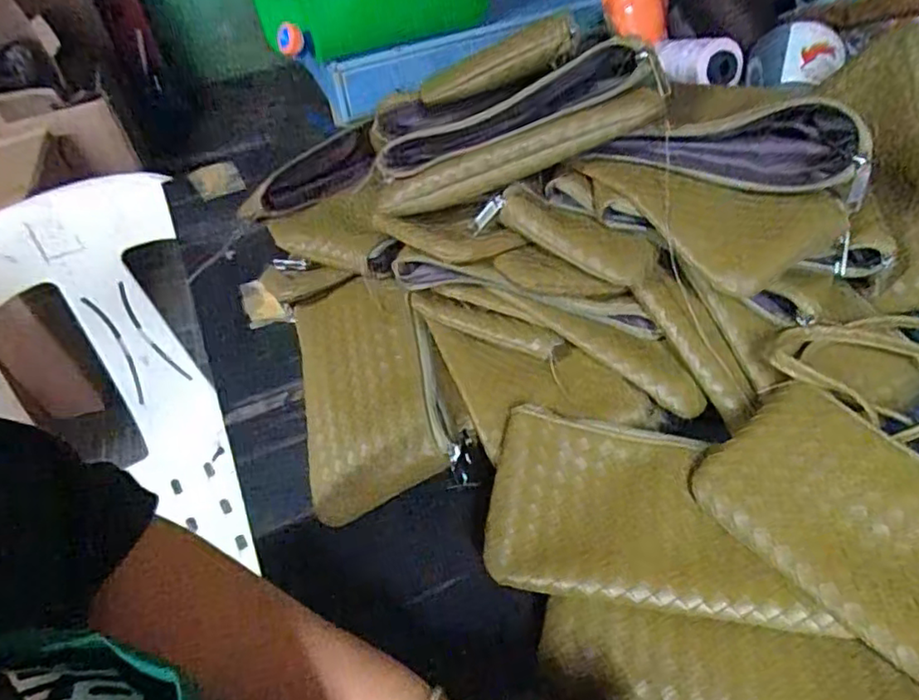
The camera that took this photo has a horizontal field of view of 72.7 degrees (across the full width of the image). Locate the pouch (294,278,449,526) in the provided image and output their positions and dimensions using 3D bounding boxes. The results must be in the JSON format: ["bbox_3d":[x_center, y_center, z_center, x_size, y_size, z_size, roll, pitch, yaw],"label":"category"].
[{"bbox_3d":[-0.071,0.021,0.457,0.104,0.017,0.190,-31,49,18],"label":"pouch"}]

